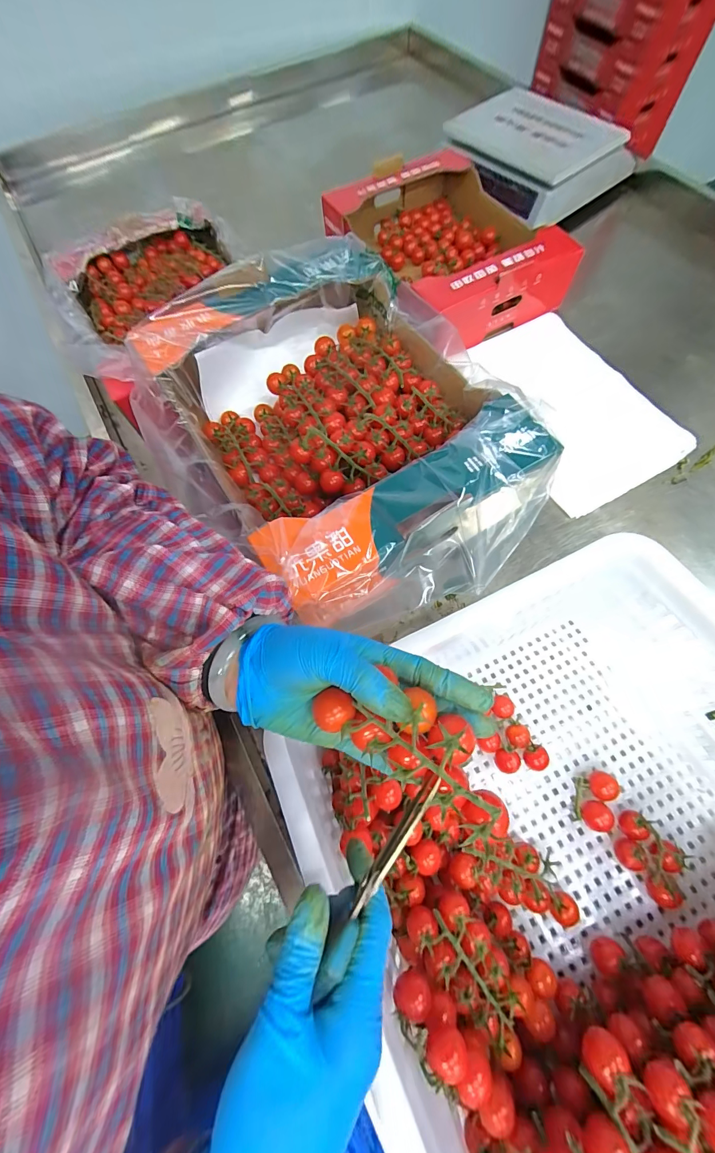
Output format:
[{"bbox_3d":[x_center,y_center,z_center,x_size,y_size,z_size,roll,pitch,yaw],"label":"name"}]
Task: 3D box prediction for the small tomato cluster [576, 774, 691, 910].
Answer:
[{"bbox_3d":[0.268,0.251,0.374,0.054,0.031,0.112,-38,71,-13],"label":"small tomato cluster"}]

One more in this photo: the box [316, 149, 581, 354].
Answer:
[{"bbox_3d":[0.166,-0.615,0.725,0.304,0.099,0.403,-30,70,-10],"label":"box"}]

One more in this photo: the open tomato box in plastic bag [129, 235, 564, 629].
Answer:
[{"bbox_3d":[-0.028,-0.159,0.414,0.324,0.098,0.424,-29,70,-10],"label":"open tomato box in plastic bag"}]

